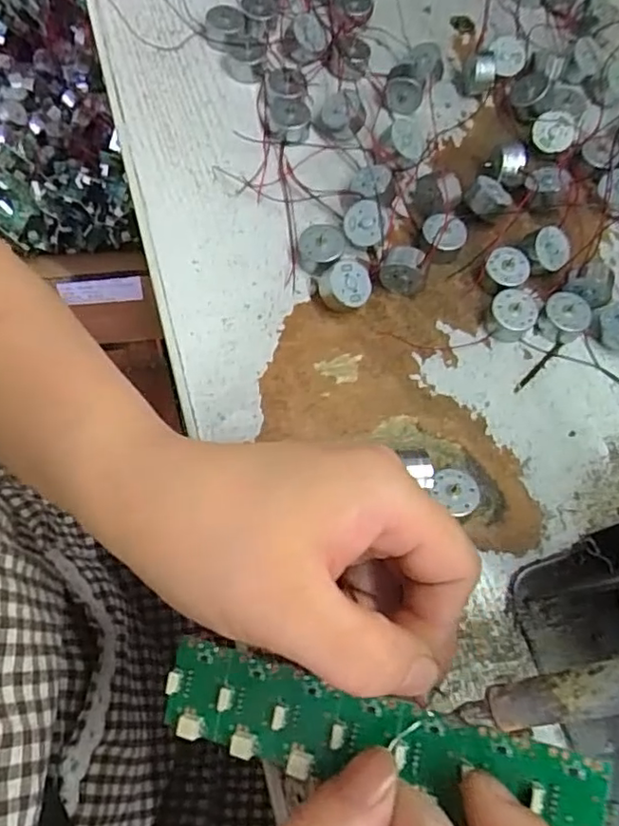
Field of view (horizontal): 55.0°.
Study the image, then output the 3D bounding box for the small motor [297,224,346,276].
[{"bbox_3d":[0.006,-0.085,0.309,0.022,0.015,0.022,-1,68,-8],"label":"small motor"}]

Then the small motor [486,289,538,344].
[{"bbox_3d":[0.102,-0.049,0.302,0.023,0.015,0.020,36,68,8],"label":"small motor"}]

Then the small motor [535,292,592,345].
[{"bbox_3d":[0.131,-0.049,0.306,0.022,0.012,0.022,3,67,-6],"label":"small motor"}]

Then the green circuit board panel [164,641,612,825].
[{"bbox_3d":[0.017,0.101,0.184,0.135,0.004,0.029,9,82,17],"label":"green circuit board panel"}]

